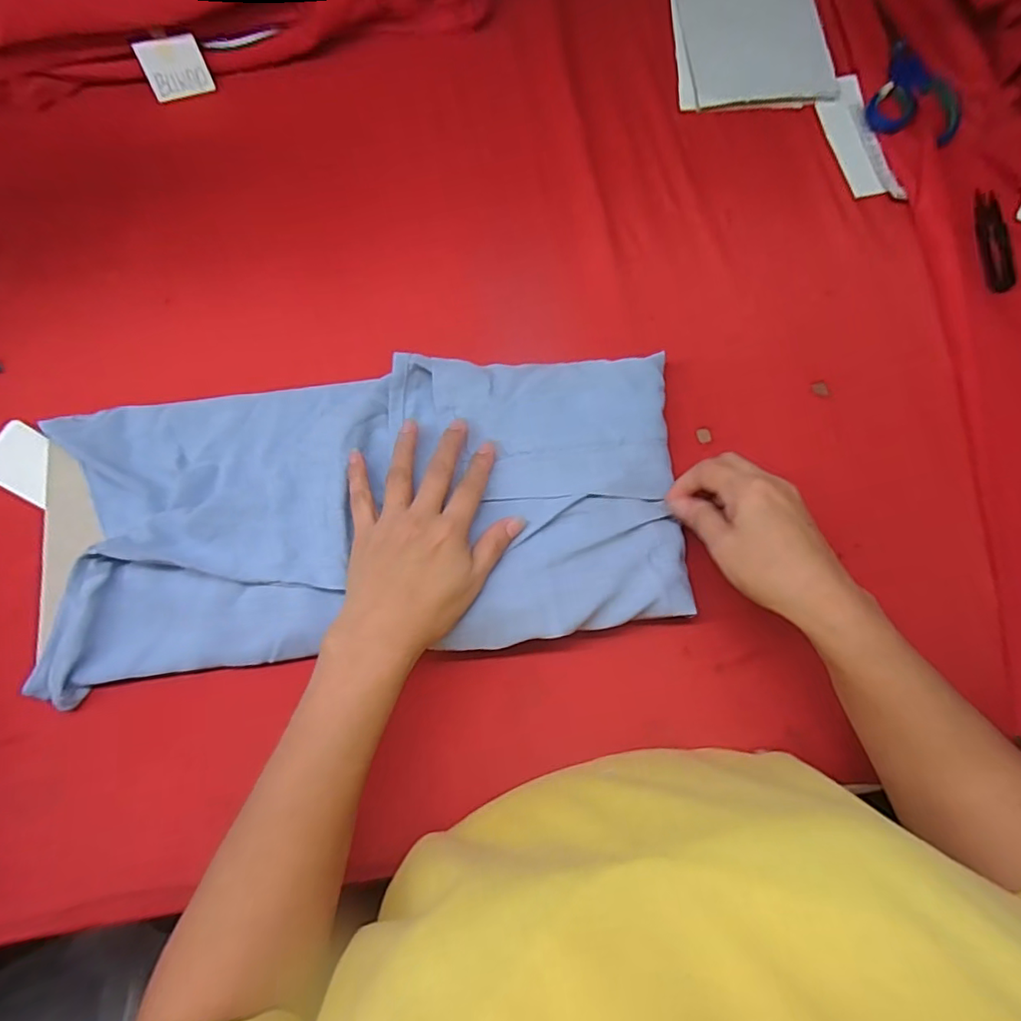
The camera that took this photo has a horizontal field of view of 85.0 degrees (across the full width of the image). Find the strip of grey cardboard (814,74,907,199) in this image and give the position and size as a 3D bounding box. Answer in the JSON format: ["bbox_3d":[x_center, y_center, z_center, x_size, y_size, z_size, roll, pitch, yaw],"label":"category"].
[{"bbox_3d":[0.303,-0.326,0.489,0.042,0.006,0.130,-12,77,1],"label":"strip of grey cardboard"}]

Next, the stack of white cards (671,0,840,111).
[{"bbox_3d":[0.223,-0.463,0.522,0.137,0.006,0.212,0,77,0],"label":"stack of white cards"}]

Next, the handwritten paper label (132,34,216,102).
[{"bbox_3d":[-0.298,-0.393,0.496,0.054,0.041,0.006,-13,40,-2],"label":"handwritten paper label"}]

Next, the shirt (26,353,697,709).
[{"bbox_3d":[-0.102,-0.002,0.396,0.436,0.030,0.202,-7,77,2],"label":"shirt"}]

